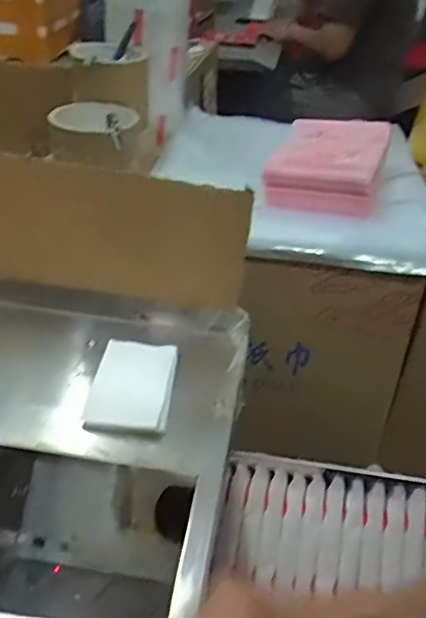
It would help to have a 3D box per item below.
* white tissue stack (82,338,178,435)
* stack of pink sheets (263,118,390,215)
[{"bbox_3d":[-0.071,0.070,0.510,0.069,0.022,0.097,6,37,3],"label":"white tissue stack"},{"bbox_3d":[0.146,-0.182,0.710,0.129,0.057,0.178,15,38,15],"label":"stack of pink sheets"}]

